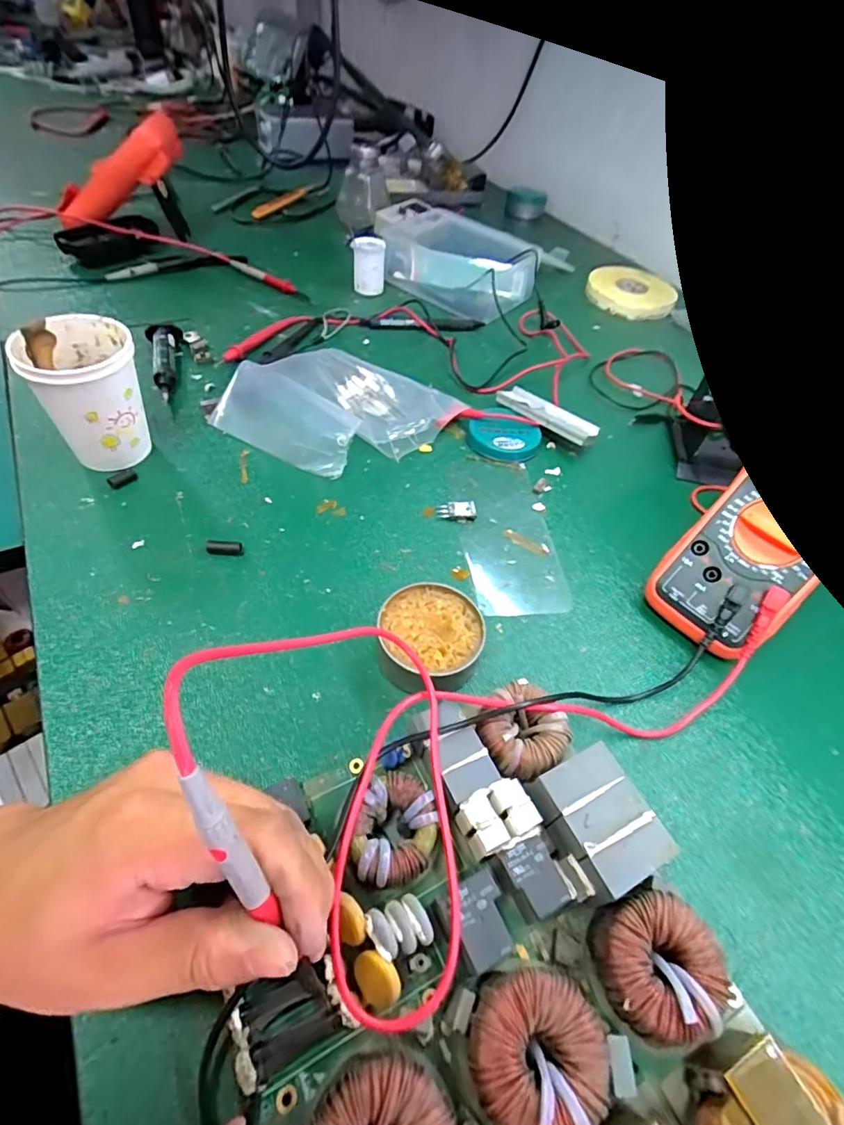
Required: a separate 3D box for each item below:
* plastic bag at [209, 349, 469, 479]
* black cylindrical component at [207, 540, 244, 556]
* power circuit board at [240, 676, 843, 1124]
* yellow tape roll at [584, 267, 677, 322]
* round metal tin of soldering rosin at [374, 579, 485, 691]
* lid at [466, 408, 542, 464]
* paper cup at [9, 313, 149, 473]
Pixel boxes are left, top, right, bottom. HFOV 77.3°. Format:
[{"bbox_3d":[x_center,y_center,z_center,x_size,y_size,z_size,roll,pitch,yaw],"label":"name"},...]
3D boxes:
[{"bbox_3d":[-0.069,-0.140,0.463,0.171,0.033,0.150,25,53,14],"label":"plastic bag"},{"bbox_3d":[-0.136,-0.010,0.365,0.024,0.009,0.010,1,51,-6],"label":"black cylindrical component"},{"bbox_3d":[0.056,0.211,0.187,0.187,0.040,0.321,-19,56,-21],"label":"power circuit board"},{"bbox_3d":[0.270,-0.351,0.684,0.106,0.020,0.109,3,51,-4],"label":"yellow tape roll"},{"bbox_3d":[0.005,0.049,0.319,0.061,0.030,0.069,1,51,-6],"label":"round metal tin of soldering rosin"},{"bbox_3d":[0.072,-0.112,0.468,0.059,0.012,0.059,3,51,-4],"label":"lid"},{"bbox_3d":[-0.238,-0.119,0.386,0.068,0.094,0.073,3,51,-4],"label":"paper cup"}]

